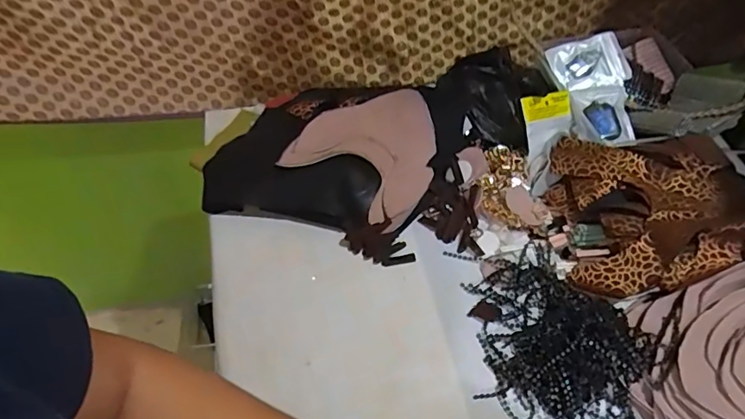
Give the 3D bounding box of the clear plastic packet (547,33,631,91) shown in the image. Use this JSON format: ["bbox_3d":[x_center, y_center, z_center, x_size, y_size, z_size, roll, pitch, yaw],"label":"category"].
[{"bbox_3d":[0.289,-0.193,0.662,0.100,0.007,0.074,-19,76,-5],"label":"clear plastic packet"}]

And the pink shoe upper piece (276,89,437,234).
[{"bbox_3d":[0.002,-0.074,0.616,0.165,0.043,0.179,30,59,17],"label":"pink shoe upper piece"}]

